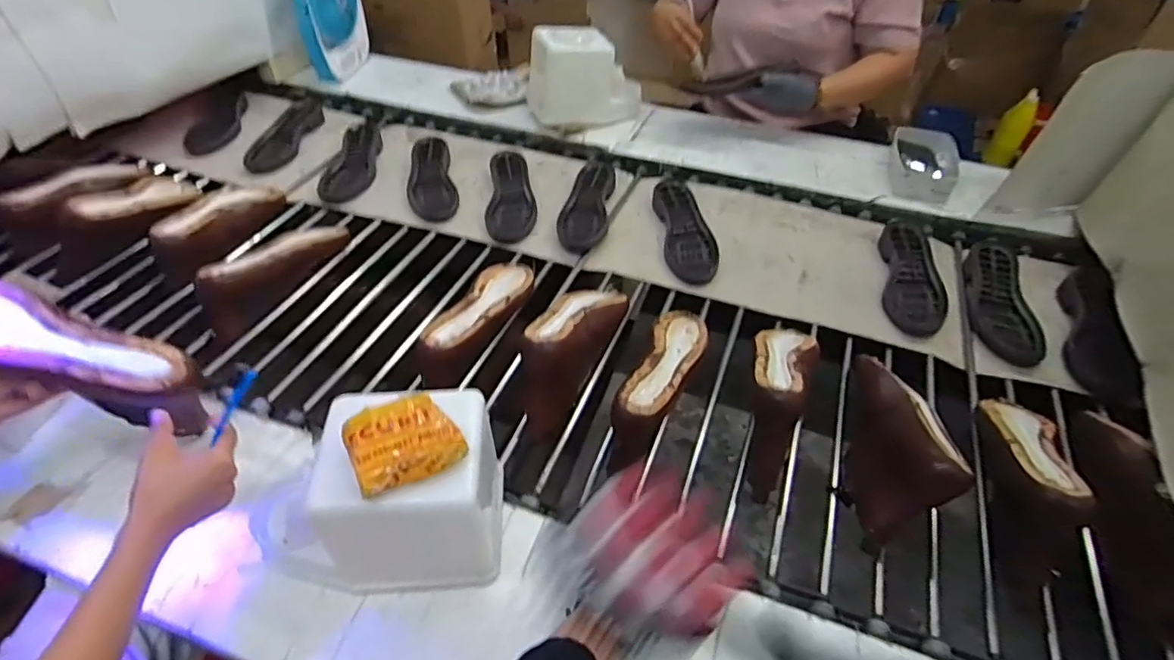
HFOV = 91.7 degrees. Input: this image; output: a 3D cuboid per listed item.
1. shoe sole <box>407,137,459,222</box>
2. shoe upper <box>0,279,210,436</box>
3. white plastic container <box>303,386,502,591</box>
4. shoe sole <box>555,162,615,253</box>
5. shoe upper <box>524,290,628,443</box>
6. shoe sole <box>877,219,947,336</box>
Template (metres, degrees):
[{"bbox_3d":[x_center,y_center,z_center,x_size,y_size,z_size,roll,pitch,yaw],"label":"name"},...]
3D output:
[{"bbox_3d":[-0.323,-0.319,1.174,0.093,0.015,0.286,-11,47,-11],"label":"shoe sole"},{"bbox_3d":[-0.543,0.029,0.592,0.282,0.072,0.082,28,44,-17],"label":"shoe upper"},{"bbox_3d":[-0.168,0.160,0.575,0.153,0.189,0.142,1,46,0],"label":"white plastic container"},{"bbox_3d":[0.001,-0.242,1.097,0.096,0.041,0.241,8,46,7],"label":"shoe sole"},{"bbox_3d":[-0.026,0.016,0.817,0.086,0.124,0.280,19,49,16],"label":"shoe upper"},{"bbox_3d":[0.565,-0.098,0.984,0.099,0.039,0.286,12,47,10],"label":"shoe sole"}]

